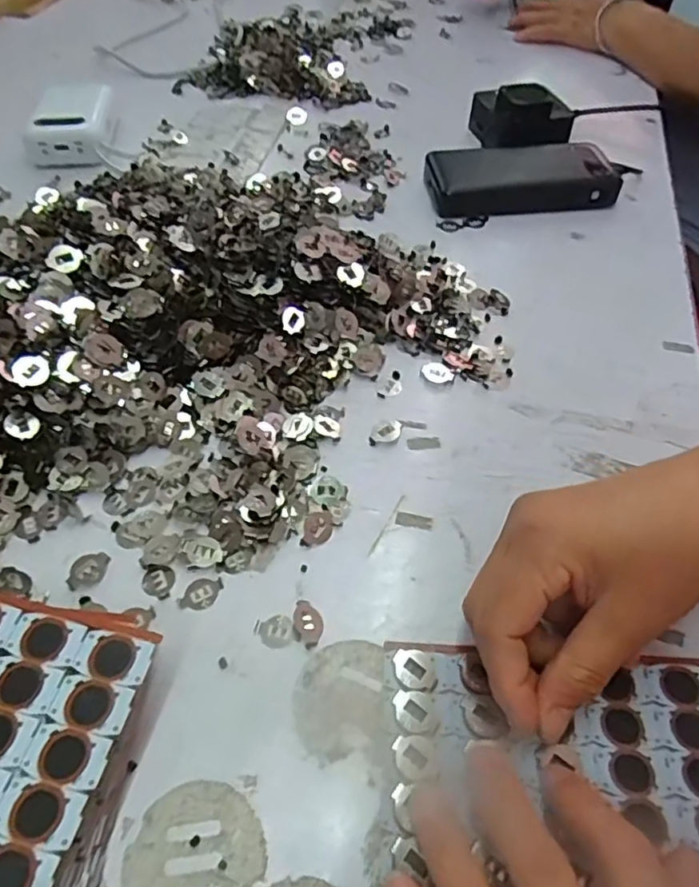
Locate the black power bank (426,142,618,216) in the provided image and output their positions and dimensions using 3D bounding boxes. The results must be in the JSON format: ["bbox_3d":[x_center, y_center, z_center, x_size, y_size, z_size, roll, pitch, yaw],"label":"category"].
[{"bbox_3d":[0.148,-0.227,0.517,0.159,0.030,0.071,-4,53,-4],"label":"black power bank"}]

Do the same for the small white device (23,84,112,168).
[{"bbox_3d":[-0.257,-0.296,0.561,0.074,0.035,0.113,-6,53,-5],"label":"small white device"}]

